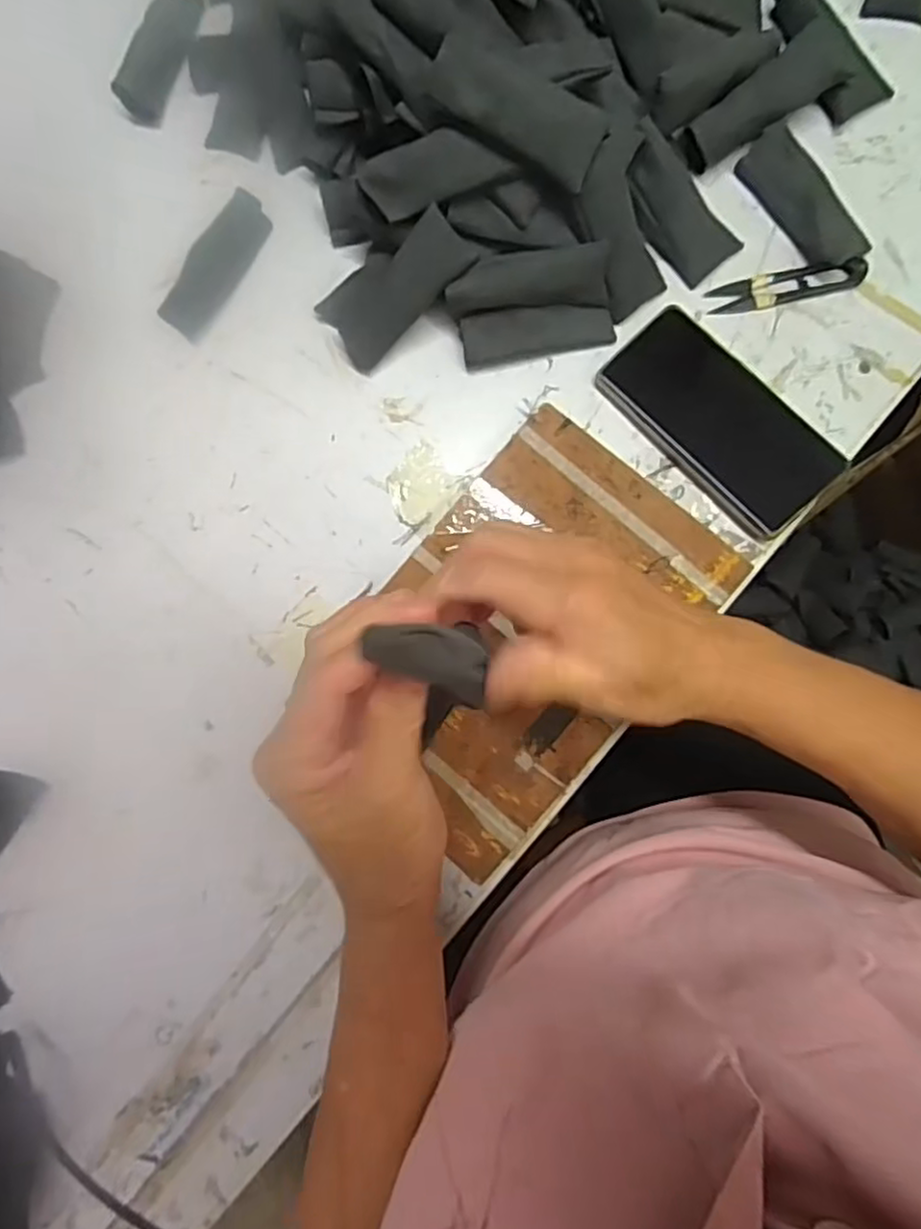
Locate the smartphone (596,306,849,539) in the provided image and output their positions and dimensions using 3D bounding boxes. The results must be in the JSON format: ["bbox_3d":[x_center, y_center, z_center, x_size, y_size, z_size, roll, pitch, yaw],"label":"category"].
[{"bbox_3d":[0.169,-0.128,0.456,0.075,0.009,0.157,-43,81,2],"label":"smartphone"}]

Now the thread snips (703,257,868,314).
[{"bbox_3d":[0.218,-0.221,0.462,0.098,0.015,0.022,-11,83,7],"label":"thread snips"}]

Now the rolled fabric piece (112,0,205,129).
[{"bbox_3d":[-0.233,-0.428,0.530,0.047,0.014,0.105,18,87,9],"label":"rolled fabric piece"}]

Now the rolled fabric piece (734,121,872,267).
[{"bbox_3d":[0.227,-0.273,0.461,0.036,0.020,0.103,-32,81,4],"label":"rolled fabric piece"}]

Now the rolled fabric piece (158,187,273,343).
[{"bbox_3d":[-0.178,-0.252,0.501,0.036,0.026,0.103,38,91,9],"label":"rolled fabric piece"}]

